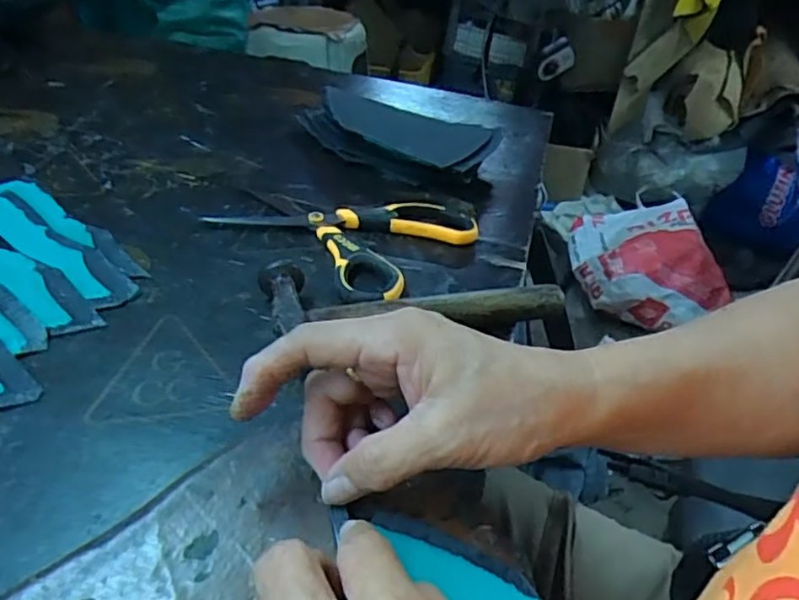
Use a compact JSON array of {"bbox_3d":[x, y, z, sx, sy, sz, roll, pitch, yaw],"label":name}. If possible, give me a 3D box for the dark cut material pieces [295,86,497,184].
[{"bbox_3d":[-0.006,-0.160,0.609,0.194,0.033,0.109,23,41,21],"label":"dark cut material pieces"}]

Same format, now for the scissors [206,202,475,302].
[{"bbox_3d":[-0.034,-0.062,0.495,0.164,0.012,0.160,27,42,25],"label":"scissors"}]

